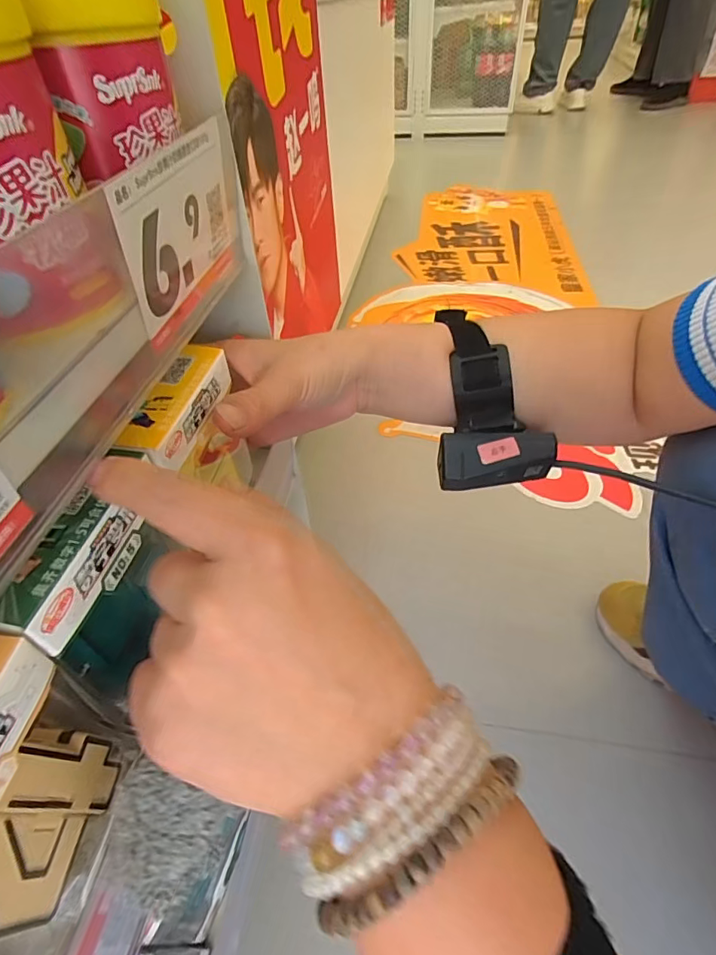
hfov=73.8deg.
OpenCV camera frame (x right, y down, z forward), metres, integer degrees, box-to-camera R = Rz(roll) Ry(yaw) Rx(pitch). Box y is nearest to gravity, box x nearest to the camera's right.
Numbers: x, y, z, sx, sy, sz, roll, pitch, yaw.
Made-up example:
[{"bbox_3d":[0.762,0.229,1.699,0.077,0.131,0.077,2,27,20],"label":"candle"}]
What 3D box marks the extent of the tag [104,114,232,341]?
[{"bbox_3d":[-0.071,-0.103,0.195,0.007,0.055,0.092,5,47,8],"label":"tag"}]

